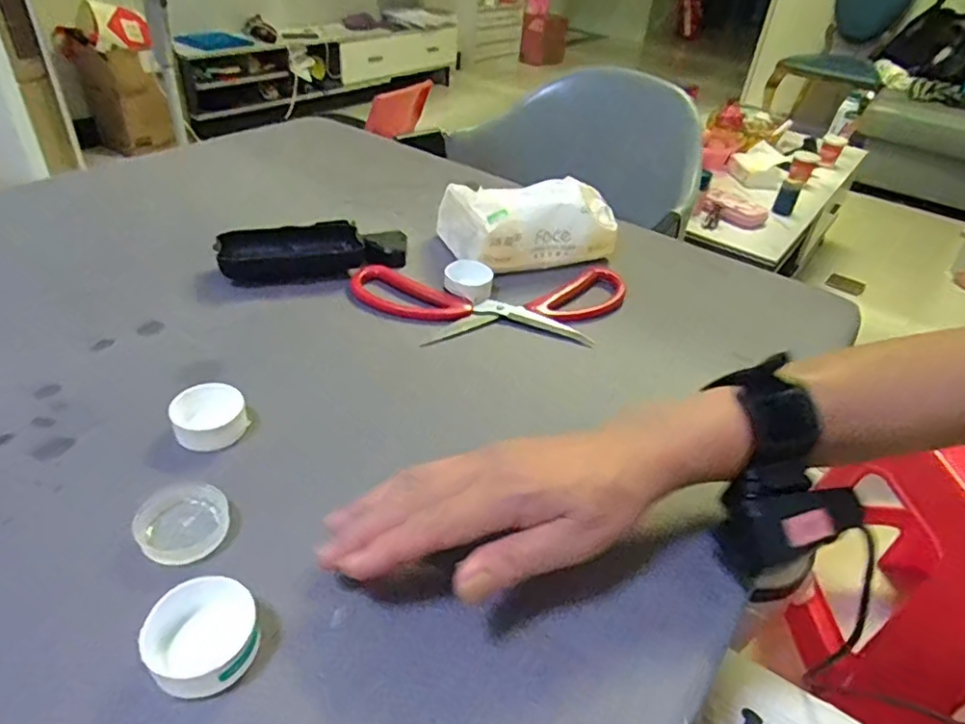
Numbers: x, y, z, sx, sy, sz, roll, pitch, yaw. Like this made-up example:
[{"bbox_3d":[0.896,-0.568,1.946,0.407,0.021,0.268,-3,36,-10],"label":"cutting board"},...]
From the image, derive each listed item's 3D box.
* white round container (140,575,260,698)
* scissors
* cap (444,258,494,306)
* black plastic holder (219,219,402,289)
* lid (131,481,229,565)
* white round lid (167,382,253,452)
[{"bbox_3d":[-0.112,0.109,0.246,0.039,0.020,0.039,3,38,-3],"label":"white round container"},{"bbox_3d":[0.014,-0.045,0.478,0.220,0.013,0.092,-2,38,-10],"label":"scissors"},{"bbox_3d":[-0.009,-0.064,0.483,0.039,0.016,0.033,31,44,30],"label":"cap"},{"bbox_3d":[-0.141,-0.094,0.512,0.147,0.026,0.058,-13,41,-22],"label":"black plastic holder"},{"bbox_3d":[-0.147,0.077,0.298,0.046,0.006,0.041,20,40,18],"label":"lid"},{"bbox_3d":[-0.155,0.032,0.349,0.038,0.018,0.036,3,38,-3],"label":"white round lid"}]

